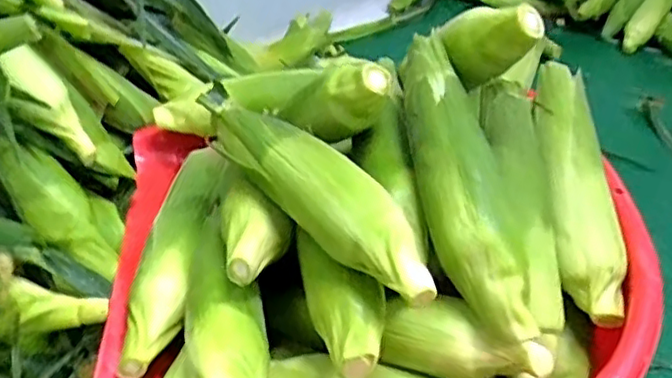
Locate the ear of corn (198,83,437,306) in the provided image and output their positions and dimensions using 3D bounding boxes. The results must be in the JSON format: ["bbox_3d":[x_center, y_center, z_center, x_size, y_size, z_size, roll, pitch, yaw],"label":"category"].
[{"bbox_3d":[-0.023,-0.006,0.460,0.051,0.043,0.247,-28,45,-36],"label":"ear of corn"}]

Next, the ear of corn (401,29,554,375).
[{"bbox_3d":[0.094,-0.007,0.475,0.066,0.050,0.272,-6,61,-12],"label":"ear of corn"}]

